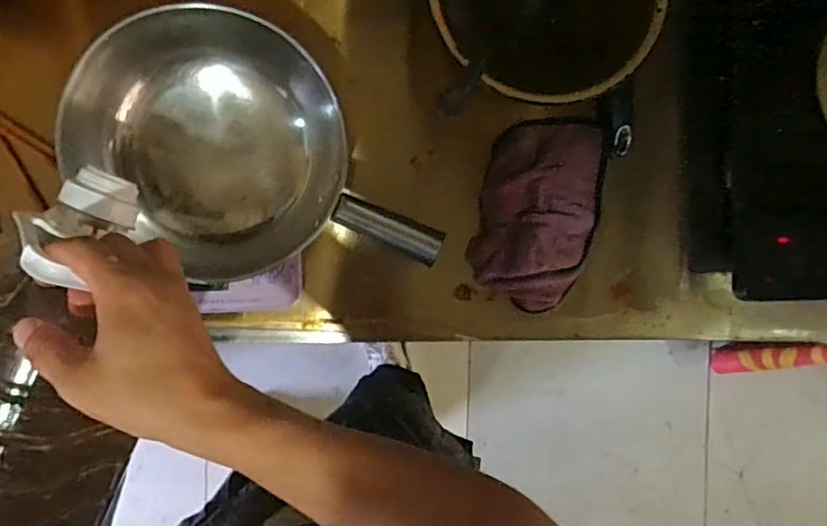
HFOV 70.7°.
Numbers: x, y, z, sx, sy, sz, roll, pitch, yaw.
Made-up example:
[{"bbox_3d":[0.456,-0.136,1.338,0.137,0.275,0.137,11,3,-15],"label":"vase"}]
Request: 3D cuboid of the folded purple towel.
[{"bbox_3d":[0.125,-0.051,0.576,0.113,0.047,0.185,15,89,-5],"label":"folded purple towel"}]

